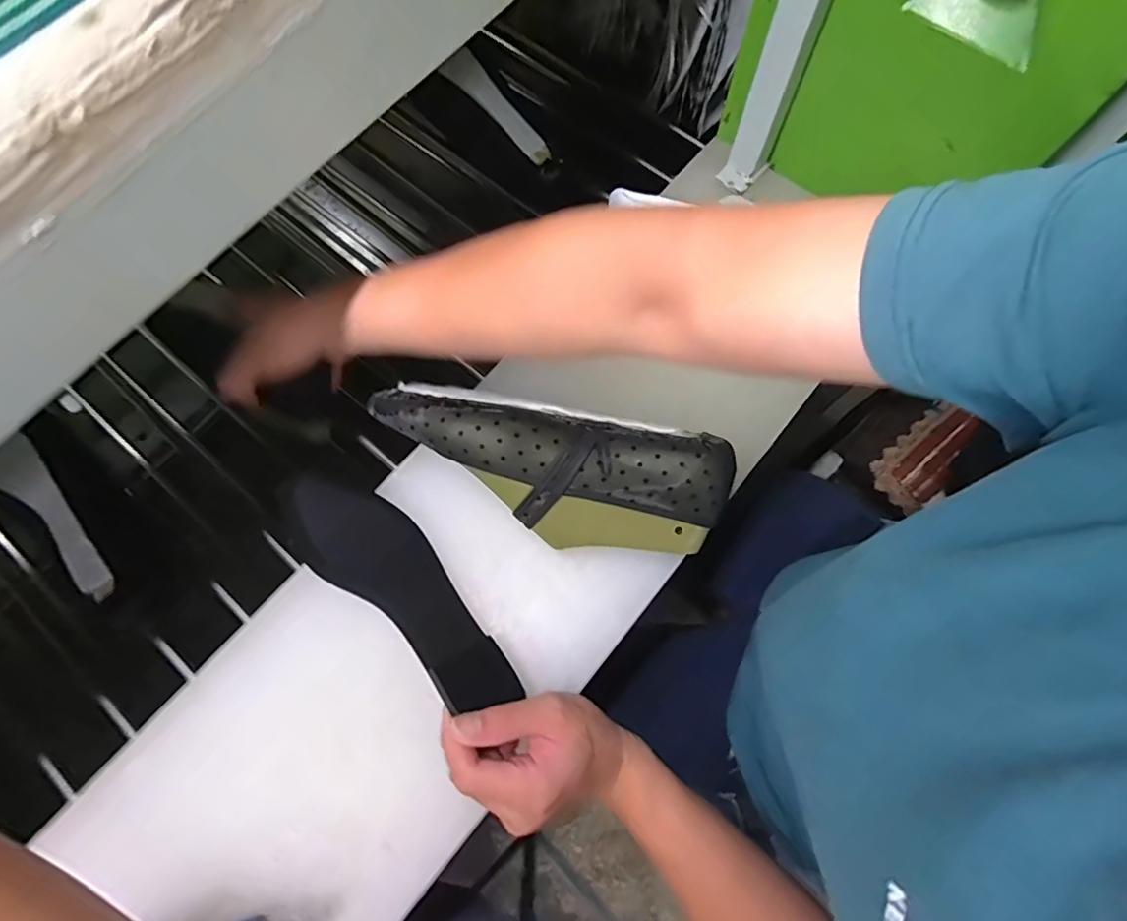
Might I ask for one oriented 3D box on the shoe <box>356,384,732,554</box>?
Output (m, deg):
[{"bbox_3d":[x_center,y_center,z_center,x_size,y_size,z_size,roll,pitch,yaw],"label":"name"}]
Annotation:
[{"bbox_3d":[-0.014,0.007,0.441,0.273,0.089,0.098,14,75,6],"label":"shoe"}]

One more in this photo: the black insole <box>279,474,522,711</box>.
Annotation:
[{"bbox_3d":[-0.127,0.096,0.427,0.232,0.011,0.079,43,42,16],"label":"black insole"}]

